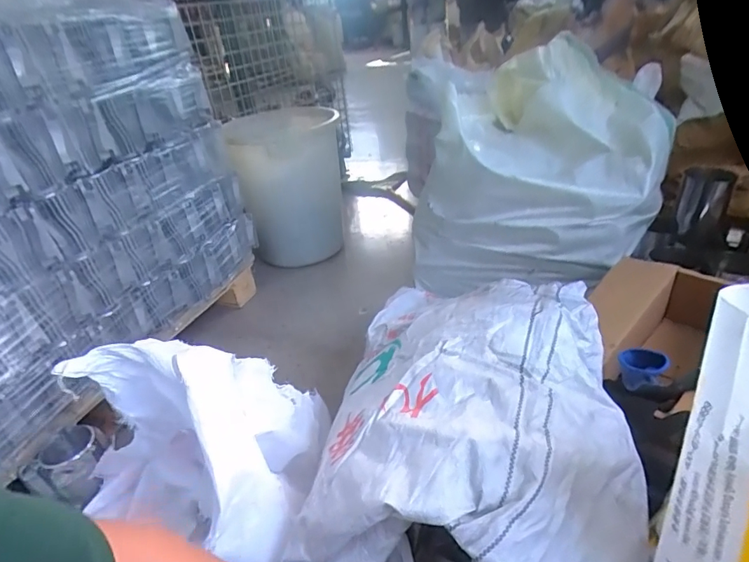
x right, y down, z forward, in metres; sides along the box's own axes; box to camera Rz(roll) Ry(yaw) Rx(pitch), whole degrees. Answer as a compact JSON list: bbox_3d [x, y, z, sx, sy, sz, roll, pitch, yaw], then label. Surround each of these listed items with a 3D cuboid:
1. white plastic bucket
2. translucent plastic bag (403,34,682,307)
[{"bbox_3d":[-0.288,-0.320,1.615,0.376,0.478,0.448,-6,32,2],"label":"white plastic bucket"},{"bbox_3d":[0.377,-0.255,1.099,0.524,0.485,0.316,1,33,14],"label":"translucent plastic bag"}]

